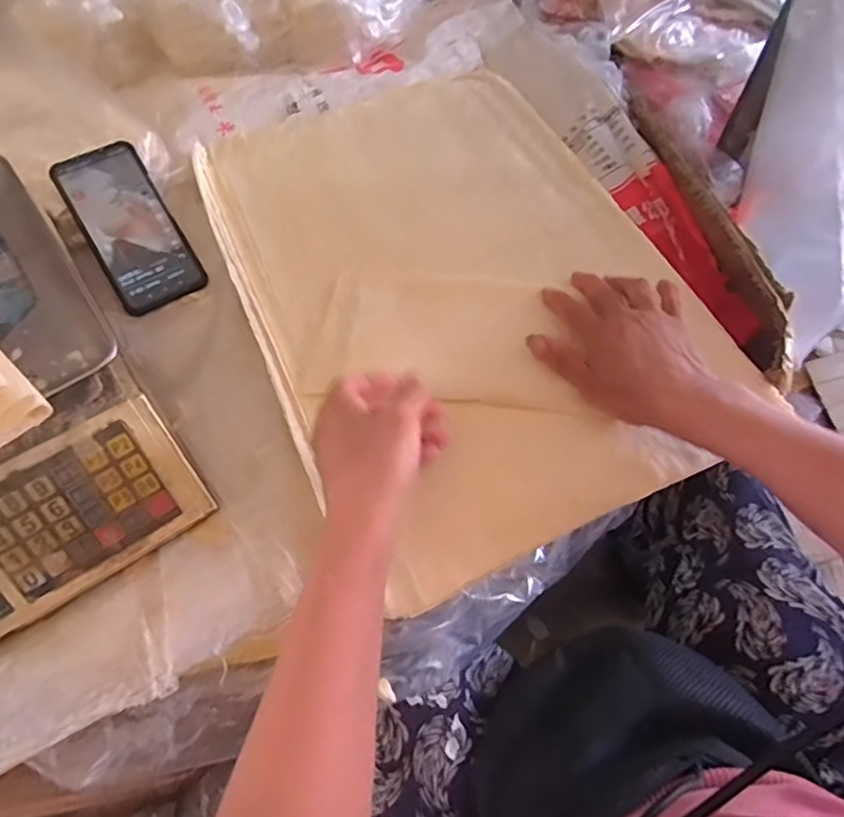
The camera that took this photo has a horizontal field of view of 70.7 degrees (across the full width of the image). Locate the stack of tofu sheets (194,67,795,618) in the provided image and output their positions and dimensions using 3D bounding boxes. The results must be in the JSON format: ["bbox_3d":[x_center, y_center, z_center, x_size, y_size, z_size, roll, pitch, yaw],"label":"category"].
[{"bbox_3d":[0.020,-0.126,0.511,0.335,0.020,0.494,-22,63,-11],"label":"stack of tofu sheets"}]

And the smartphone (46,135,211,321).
[{"bbox_3d":[-0.264,-0.164,0.536,0.075,0.010,0.156,-30,89,-15],"label":"smartphone"}]

